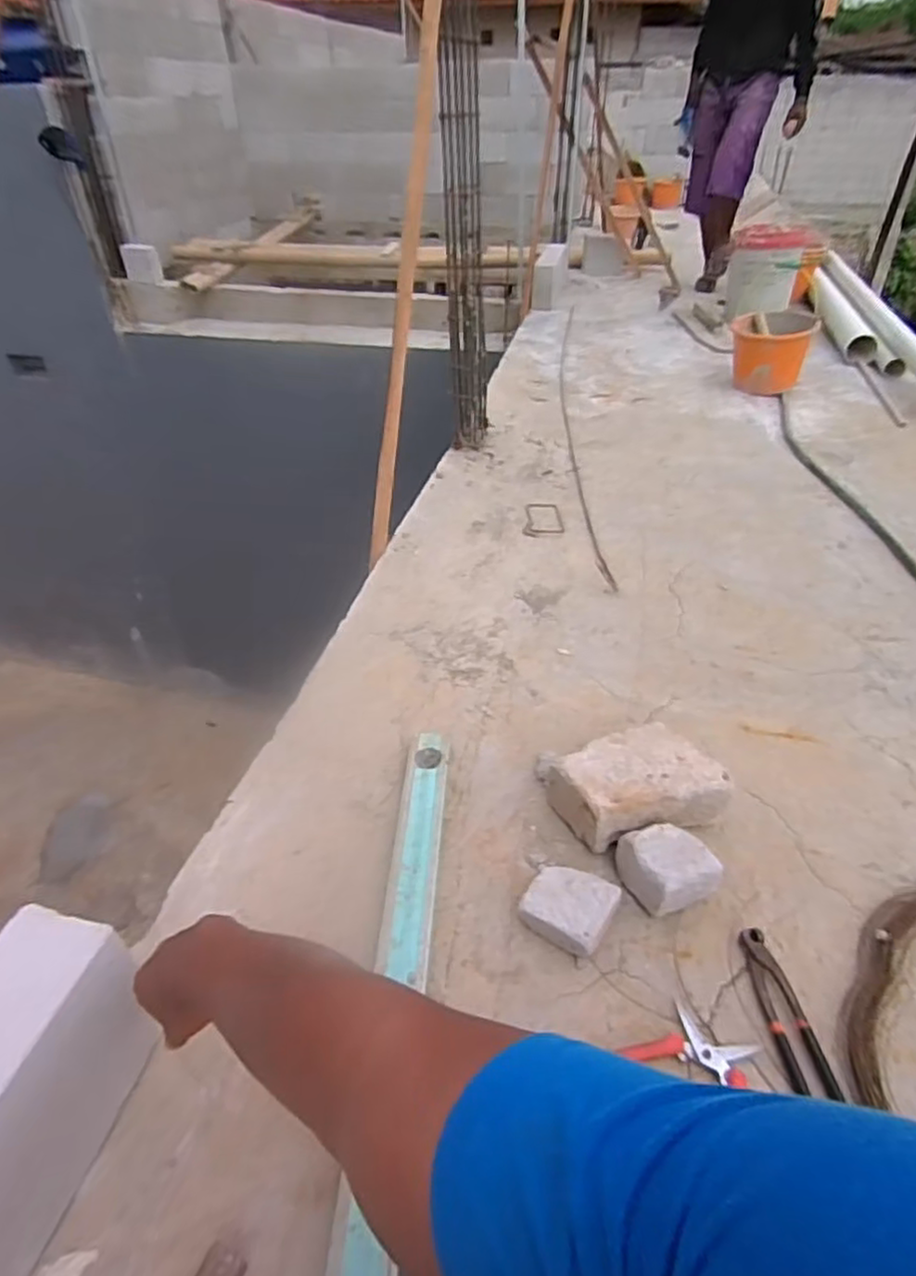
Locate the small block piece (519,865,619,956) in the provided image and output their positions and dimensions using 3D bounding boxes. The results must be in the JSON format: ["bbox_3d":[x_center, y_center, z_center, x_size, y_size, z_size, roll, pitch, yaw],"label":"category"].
[{"bbox_3d":[0.139,0.334,0.826,0.102,0.048,0.093,20,42,23],"label":"small block piece"}]

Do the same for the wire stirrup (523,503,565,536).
[{"bbox_3d":[0.213,-0.304,1.673,0.099,0.008,0.160,2,38,2],"label":"wire stirrup"}]

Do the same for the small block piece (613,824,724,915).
[{"bbox_3d":[0.271,0.296,0.851,0.104,0.078,0.096,-15,41,-18],"label":"small block piece"}]

